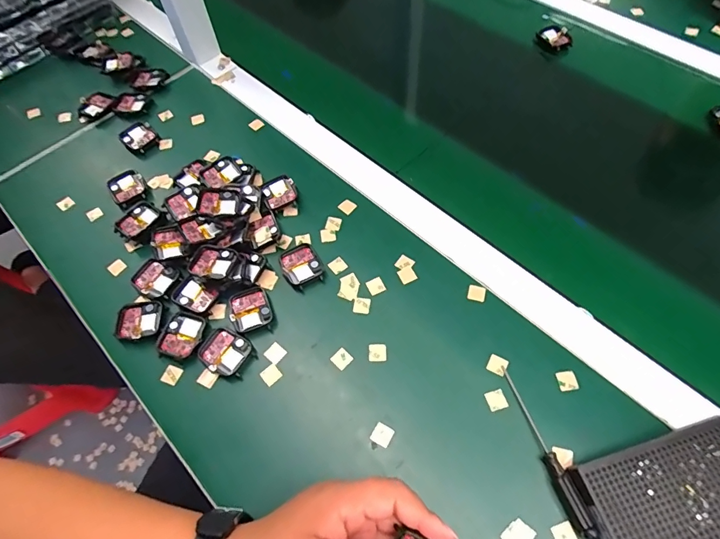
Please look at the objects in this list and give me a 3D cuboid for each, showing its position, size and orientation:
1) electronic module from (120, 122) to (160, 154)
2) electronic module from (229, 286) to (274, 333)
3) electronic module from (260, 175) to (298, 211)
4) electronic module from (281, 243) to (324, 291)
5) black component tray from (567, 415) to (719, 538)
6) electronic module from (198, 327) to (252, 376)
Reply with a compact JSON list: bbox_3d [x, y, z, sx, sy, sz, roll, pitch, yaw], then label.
[{"bbox_3d":[-0.274,-0.165,0.530,0.038,0.010,0.044,-36,65,-16],"label":"electronic module"},{"bbox_3d":[-0.104,0.039,0.408,0.037,0.007,0.043,-19,61,-8],"label":"electronic module"},{"bbox_3d":[-0.089,-0.085,0.478,0.036,0.014,0.040,-22,62,-9],"label":"electronic module"},{"bbox_3d":[-0.058,-0.003,0.430,0.038,0.009,0.043,-25,62,-11],"label":"electronic module"},{"bbox_3d":[0.239,0.170,0.311,0.144,0.024,0.091,-14,61,-5],"label":"black component tray"},{"bbox_3d":[-0.123,0.075,0.391,0.040,0.007,0.038,29,66,17],"label":"electronic module"}]

